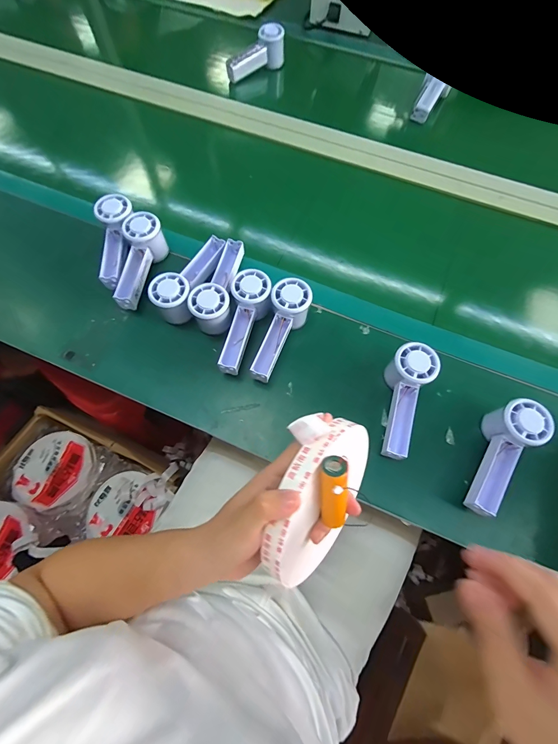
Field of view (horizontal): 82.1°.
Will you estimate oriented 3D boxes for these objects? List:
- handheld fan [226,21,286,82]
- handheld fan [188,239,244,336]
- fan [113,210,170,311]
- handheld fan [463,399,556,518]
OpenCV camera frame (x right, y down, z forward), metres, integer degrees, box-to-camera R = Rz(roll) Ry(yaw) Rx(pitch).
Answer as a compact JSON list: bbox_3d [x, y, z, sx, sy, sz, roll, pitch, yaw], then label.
[{"bbox_3d":[-0.057,-0.722,0.731,0.151,0.061,0.048,-41,74,-15],"label":"handheld fan"},{"bbox_3d":[-0.092,-0.136,0.487,0.054,0.046,0.160,6,69,2],"label":"handheld fan"},{"bbox_3d":[-0.214,-0.175,0.500,0.056,0.048,0.151,1,69,0],"label":"fan"},{"bbox_3d":[0.279,0.105,0.405,0.056,0.062,0.153,29,85,10],"label":"handheld fan"}]

